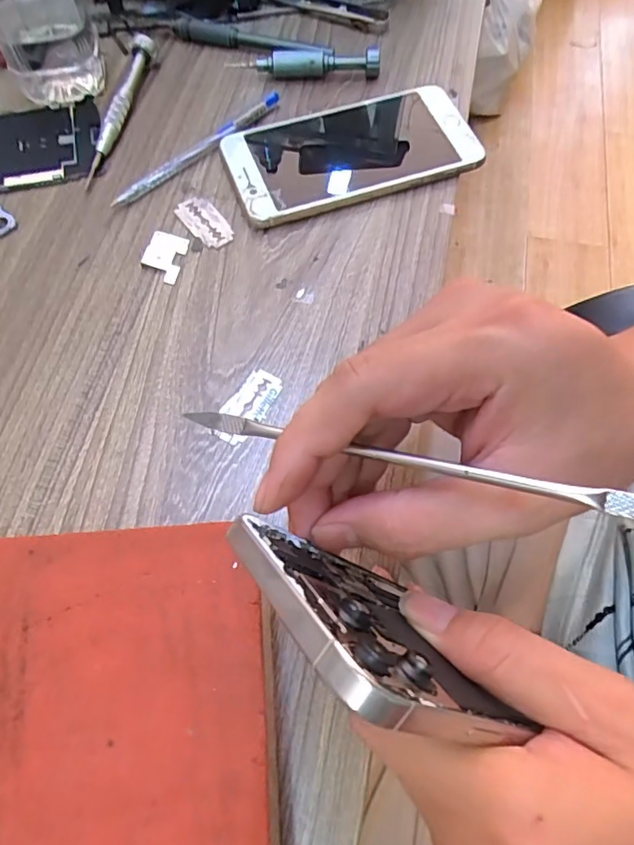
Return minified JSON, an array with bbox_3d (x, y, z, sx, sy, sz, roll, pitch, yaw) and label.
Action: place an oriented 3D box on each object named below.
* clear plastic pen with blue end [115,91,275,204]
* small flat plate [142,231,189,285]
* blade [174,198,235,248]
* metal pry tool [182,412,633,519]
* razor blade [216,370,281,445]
[{"bbox_3d":[-0.073,-0.175,0.350,0.007,0.011,0.132,42,71,17],"label":"clear plastic pen with blue end"},{"bbox_3d":[-0.088,-0.096,0.317,0.022,0.004,0.034,9,65,4],"label":"small flat plate"},{"bbox_3d":[-0.068,-0.121,0.329,0.018,0.004,0.043,-39,71,-17],"label":"blade"},{"bbox_3d":[0.029,0.012,0.173,0.165,0.005,0.006,11,64,23],"label":"metal pry tool"},{"bbox_3d":[-0.035,-0.009,0.278,0.019,0.004,0.042,32,69,13],"label":"razor blade"}]

